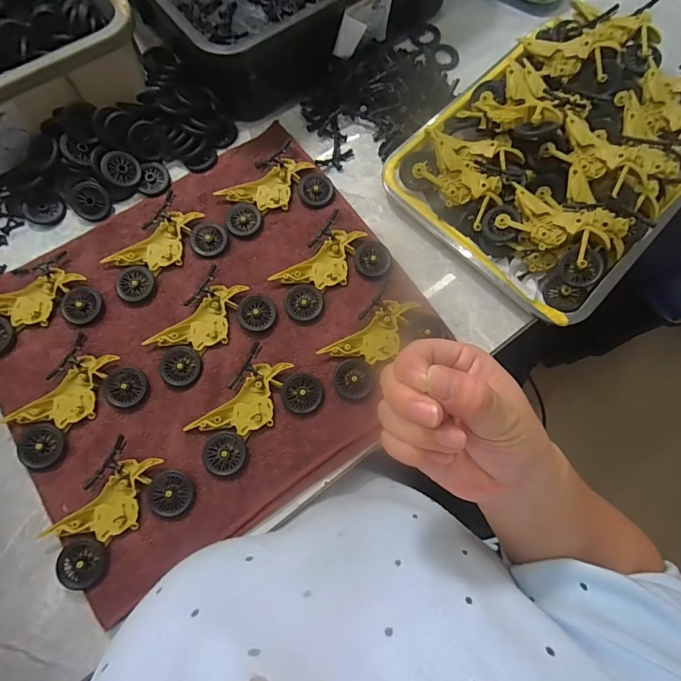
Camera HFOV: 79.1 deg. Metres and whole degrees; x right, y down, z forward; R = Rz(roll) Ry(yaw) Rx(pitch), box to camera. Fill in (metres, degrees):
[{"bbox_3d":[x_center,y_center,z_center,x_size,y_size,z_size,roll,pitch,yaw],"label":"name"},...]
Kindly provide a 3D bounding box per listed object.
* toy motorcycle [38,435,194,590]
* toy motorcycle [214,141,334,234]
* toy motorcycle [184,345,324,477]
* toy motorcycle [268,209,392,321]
[{"bbox_3d":[-0.188,0.149,0.345,0.077,0.017,0.113,36,76,9],"label":"toy motorcycle"},{"bbox_3d":[-0.072,-0.156,0.441,0.113,0.014,0.075,-36,77,-11],"label":"toy motorcycle"},{"bbox_3d":[-0.078,0.067,0.373,0.075,0.015,0.114,36,76,9],"label":"toy motorcycle"},{"bbox_3d":[-0.011,-0.070,0.416,0.074,0.016,0.113,41,77,11],"label":"toy motorcycle"}]

